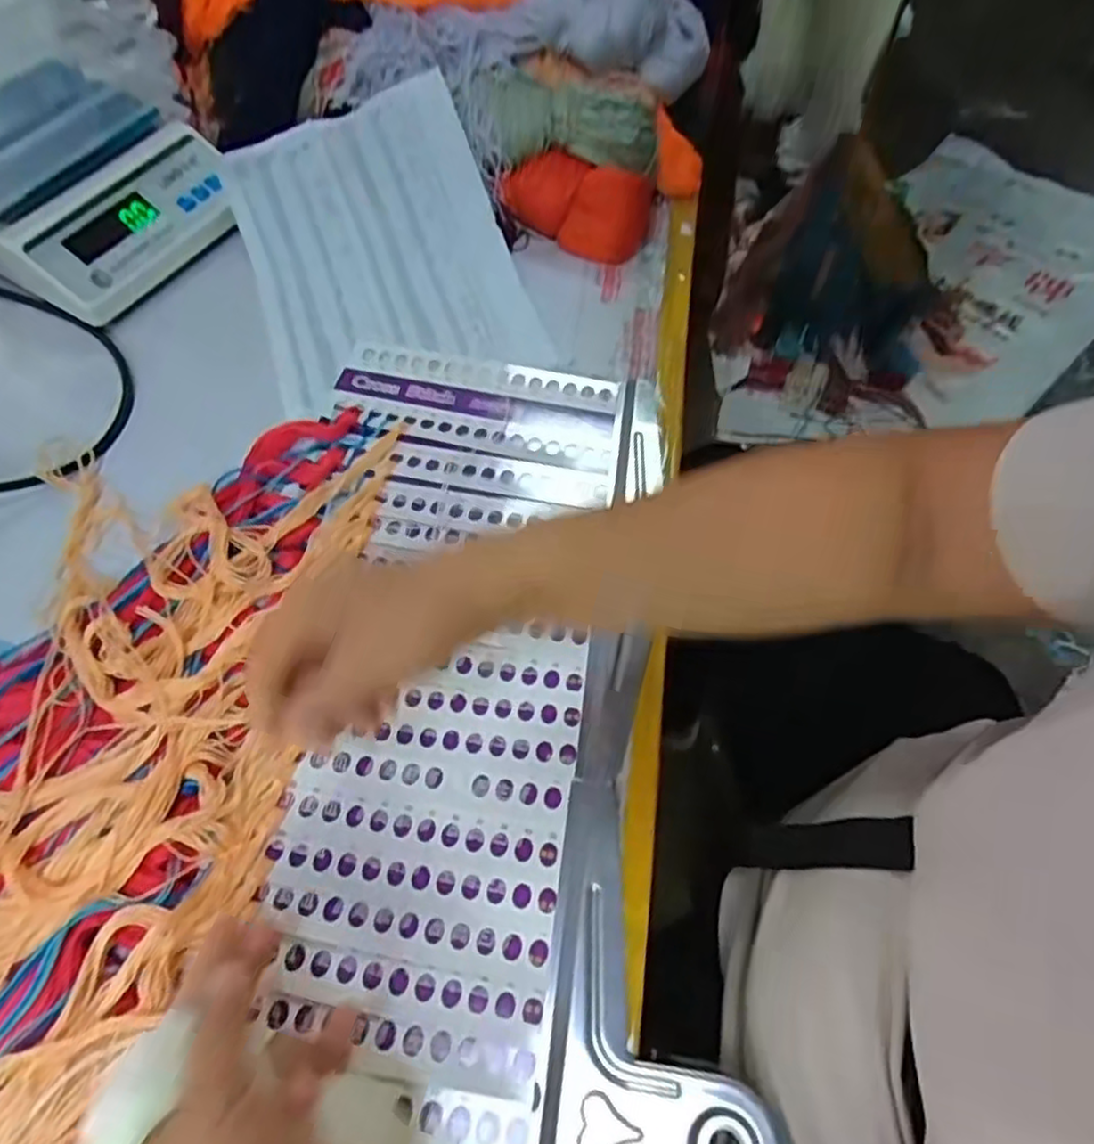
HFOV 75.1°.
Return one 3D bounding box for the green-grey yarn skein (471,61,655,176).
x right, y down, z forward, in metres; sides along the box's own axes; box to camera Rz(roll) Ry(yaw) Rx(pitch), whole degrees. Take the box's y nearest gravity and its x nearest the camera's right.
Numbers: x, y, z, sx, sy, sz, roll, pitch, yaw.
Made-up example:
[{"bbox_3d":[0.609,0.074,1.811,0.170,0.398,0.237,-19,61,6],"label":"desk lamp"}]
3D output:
[{"bbox_3d":[0.016,-0.380,0.600,0.156,0.043,0.065,5,62,4],"label":"green-grey yarn skein"}]

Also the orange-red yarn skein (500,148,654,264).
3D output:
[{"bbox_3d":[0.029,-0.323,0.609,0.125,0.053,0.076,23,64,13],"label":"orange-red yarn skein"}]

